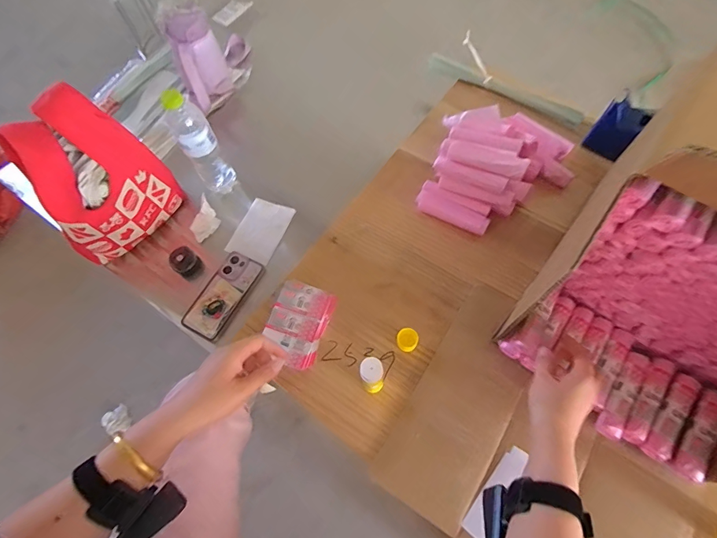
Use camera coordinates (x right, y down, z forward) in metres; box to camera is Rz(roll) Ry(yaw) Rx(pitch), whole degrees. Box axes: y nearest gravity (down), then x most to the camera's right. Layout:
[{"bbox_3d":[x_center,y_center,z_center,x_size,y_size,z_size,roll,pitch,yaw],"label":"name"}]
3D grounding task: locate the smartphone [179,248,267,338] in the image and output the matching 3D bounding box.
[{"bbox_3d":[-0.244,0.043,0.703,0.078,0.017,0.162,26,69,14],"label":"smartphone"}]

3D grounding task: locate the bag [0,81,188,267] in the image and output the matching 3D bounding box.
[{"bbox_3d":[-0.443,-0.147,0.677,0.183,0.240,0.146,-22,66,-7],"label":"bag"}]

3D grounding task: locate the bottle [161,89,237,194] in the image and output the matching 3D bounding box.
[{"bbox_3d":[-0.296,-0.231,0.721,0.065,0.224,0.070,-35,68,-13],"label":"bottle"}]

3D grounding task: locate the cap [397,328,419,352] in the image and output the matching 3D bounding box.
[{"bbox_3d":[0.074,0.109,0.591,0.031,0.032,0.032,-1,65,3],"label":"cap"}]

